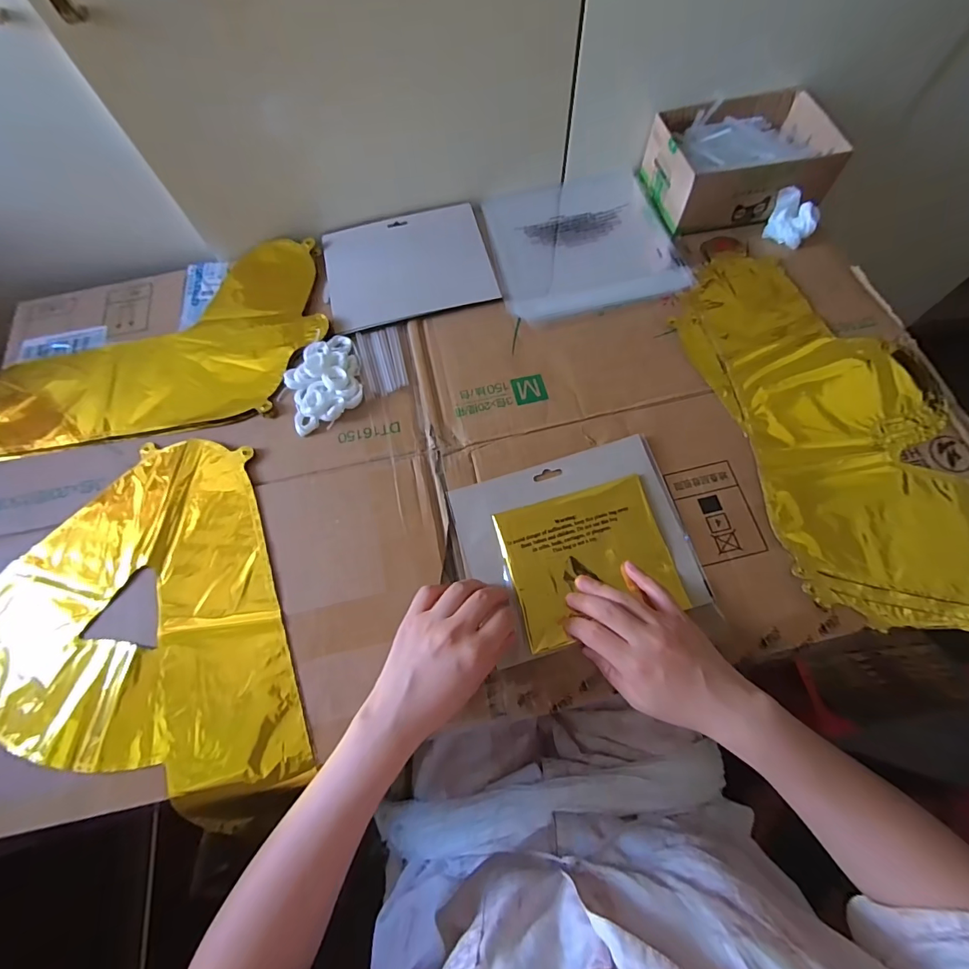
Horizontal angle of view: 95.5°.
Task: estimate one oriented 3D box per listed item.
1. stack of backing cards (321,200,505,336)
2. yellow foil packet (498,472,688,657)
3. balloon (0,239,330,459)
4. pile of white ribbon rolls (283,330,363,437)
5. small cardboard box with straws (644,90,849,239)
[{"bbox_3d":[-0.092,-0.261,0.524,0.188,0.009,0.157,-14,68,-3],"label":"stack of backing cards"},{"bbox_3d":[0.093,0.066,0.393,0.139,0.014,0.122,-15,68,-3],"label":"yellow foil packet"},{"bbox_3d":[-0.376,-0.161,0.491,0.383,0.010,0.238,-10,68,-1],"label":"balloon"},{"bbox_3d":[-0.167,-0.110,0.459,0.075,0.020,0.104,-18,69,-4],"label":"pile of white ribbon rolls"},{"bbox_3d":[0.308,-0.391,0.535,0.191,0.066,0.145,-12,68,-2],"label":"small cardboard box with straws"}]

